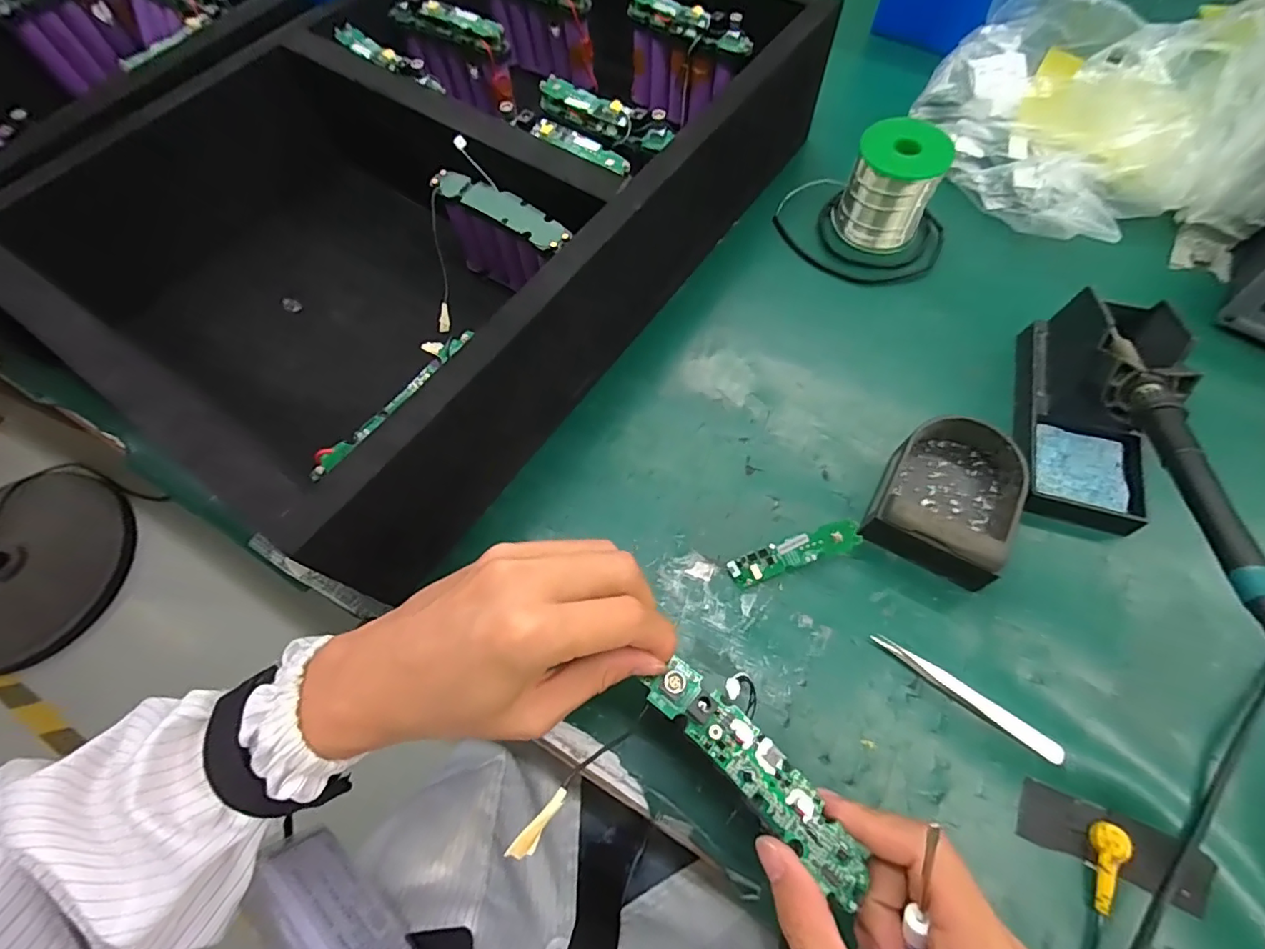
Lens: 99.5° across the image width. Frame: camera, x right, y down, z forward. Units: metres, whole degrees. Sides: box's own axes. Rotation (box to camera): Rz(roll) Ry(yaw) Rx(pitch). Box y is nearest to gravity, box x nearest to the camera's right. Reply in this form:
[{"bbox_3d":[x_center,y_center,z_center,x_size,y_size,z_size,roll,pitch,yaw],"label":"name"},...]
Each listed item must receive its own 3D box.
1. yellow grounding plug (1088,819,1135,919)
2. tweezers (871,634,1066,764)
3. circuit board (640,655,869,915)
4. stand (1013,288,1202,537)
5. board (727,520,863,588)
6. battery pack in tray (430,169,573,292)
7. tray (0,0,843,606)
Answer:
[{"bbox_3d":[0.238,0.196,0.266,0.015,0.007,0.040,21,68,10],"label":"yellow grounding plug"},{"bbox_3d":[0.187,0.125,0.302,0.105,0.012,0.010,33,71,14],"label":"tweezers"},{"bbox_3d":[0.052,0.124,0.223,0.025,0.011,0.108,-41,70,-17],"label":"circuit board"},{"bbox_3d":[0.304,-0.049,0.346,0.070,0.073,0.148,16,68,8],"label":"stand"},{"bbox_3d":[0.100,0.050,0.333,0.080,0.006,0.025,-16,91,10],"label":"board"},{"bbox_3d":[-0.087,-0.164,0.388,0.111,0.069,0.027,33,71,14],"label":"battery pack in tray"},{"bbox_3d":[-0.136,-0.227,0.423,0.362,0.123,0.540,30,68,15],"label":"tray"}]

